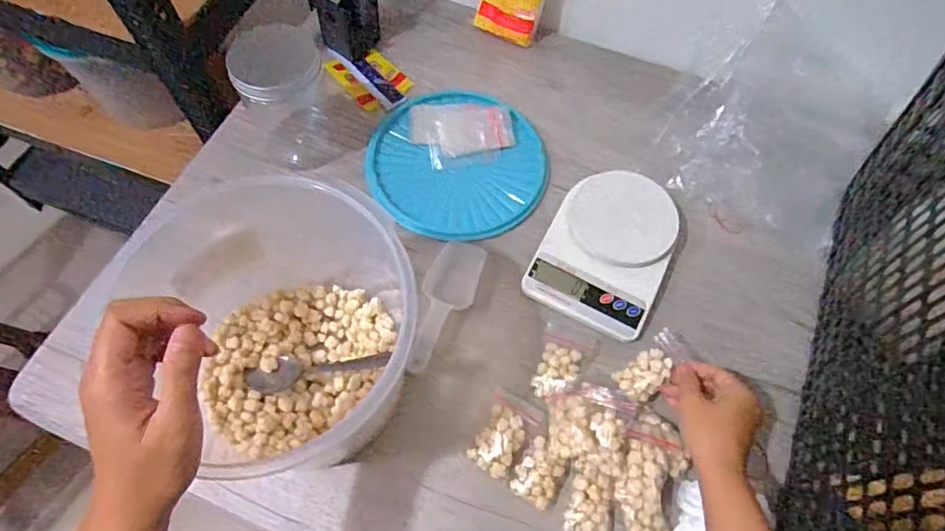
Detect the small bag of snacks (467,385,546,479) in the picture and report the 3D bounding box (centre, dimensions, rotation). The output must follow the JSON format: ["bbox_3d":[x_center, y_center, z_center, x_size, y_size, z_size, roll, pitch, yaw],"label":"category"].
[{"bbox_3d":[0.028,0.154,0.490,0.047,0.027,0.075,30,67,12],"label":"small bag of snacks"}]

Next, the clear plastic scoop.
[{"bbox_3d":[-0.027,0.039,0.526,0.050,0.033,0.147,15,65,5],"label":"clear plastic scoop"}]

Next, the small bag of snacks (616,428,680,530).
[{"bbox_3d":[0.150,0.197,0.455,0.052,0.020,0.100,10,64,3],"label":"small bag of snacks"}]

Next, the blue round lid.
[{"bbox_3d":[-0.017,-0.123,0.618,0.198,0.013,0.207,1,64,-1],"label":"blue round lid"}]

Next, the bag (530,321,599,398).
[{"bbox_3d":[0.090,0.093,0.514,0.048,0.014,0.074,18,65,7],"label":"bag"}]

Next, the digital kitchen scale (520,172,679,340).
[{"bbox_3d":[0.143,-0.020,0.559,0.126,0.038,0.164,25,66,10],"label":"digital kitchen scale"}]

